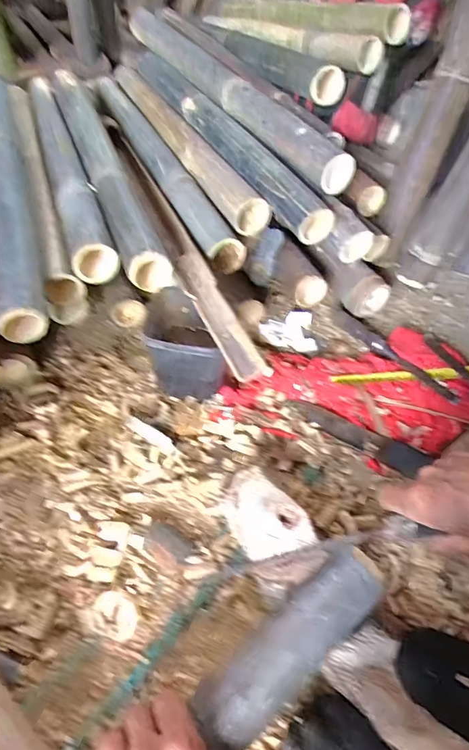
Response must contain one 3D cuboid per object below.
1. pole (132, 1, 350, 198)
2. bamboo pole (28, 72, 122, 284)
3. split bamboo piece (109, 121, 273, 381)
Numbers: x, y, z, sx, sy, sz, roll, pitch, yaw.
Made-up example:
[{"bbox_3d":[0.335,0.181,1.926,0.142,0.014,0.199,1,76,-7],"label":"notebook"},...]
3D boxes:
[{"bbox_3d":[-0.027,-0.516,0.835,0.058,0.061,0.667,-25,54,-23],"label":"pole"},{"bbox_3d":[-0.299,-0.381,0.795,0.059,0.048,0.646,-16,51,-16],"label":"bamboo pole"},{"bbox_3d":[-0.100,-0.224,0.696,0.044,0.024,0.627,-17,51,-17],"label":"split bamboo piece"}]

